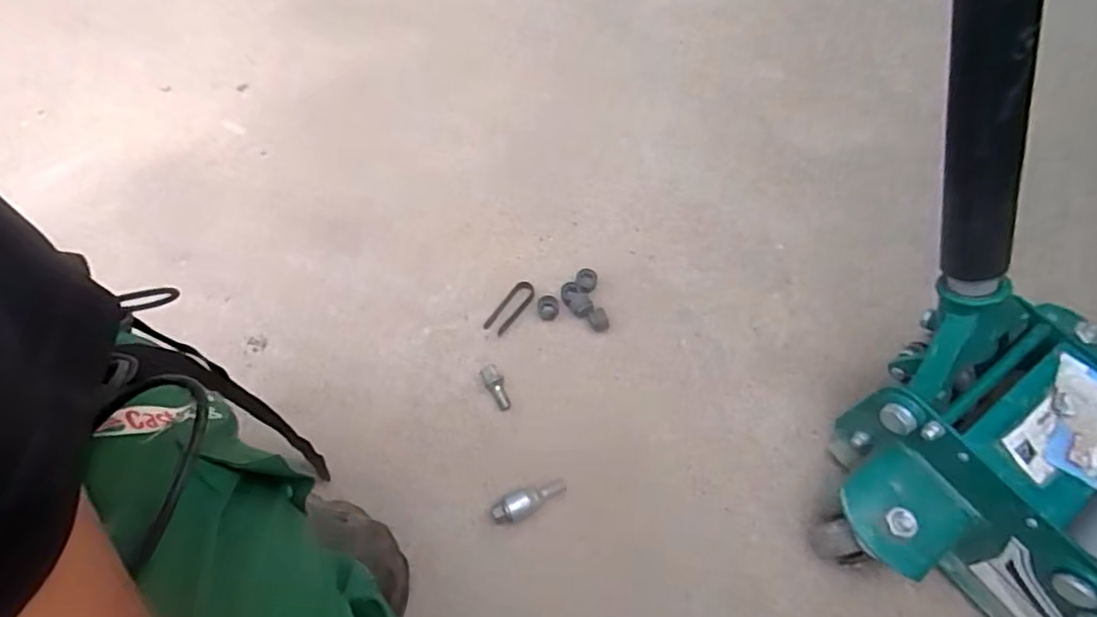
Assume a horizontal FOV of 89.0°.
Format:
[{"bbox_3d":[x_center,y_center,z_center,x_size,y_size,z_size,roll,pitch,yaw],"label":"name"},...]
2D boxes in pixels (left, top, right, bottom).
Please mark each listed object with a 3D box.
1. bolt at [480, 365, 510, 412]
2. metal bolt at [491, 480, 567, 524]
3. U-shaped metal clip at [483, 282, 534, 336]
[{"bbox_3d":[-0.058,0.090,0.626,0.019,0.020,0.054,-25,77,-11],"label":"bolt"},{"bbox_3d":[-0.019,0.197,0.563,0.077,0.024,0.024,-14,62,-5],"label":"metal bolt"},{"bbox_3d":[-0.046,-0.001,0.680,0.030,0.005,0.078,32,67,18],"label":"U-shaped metal clip"}]

